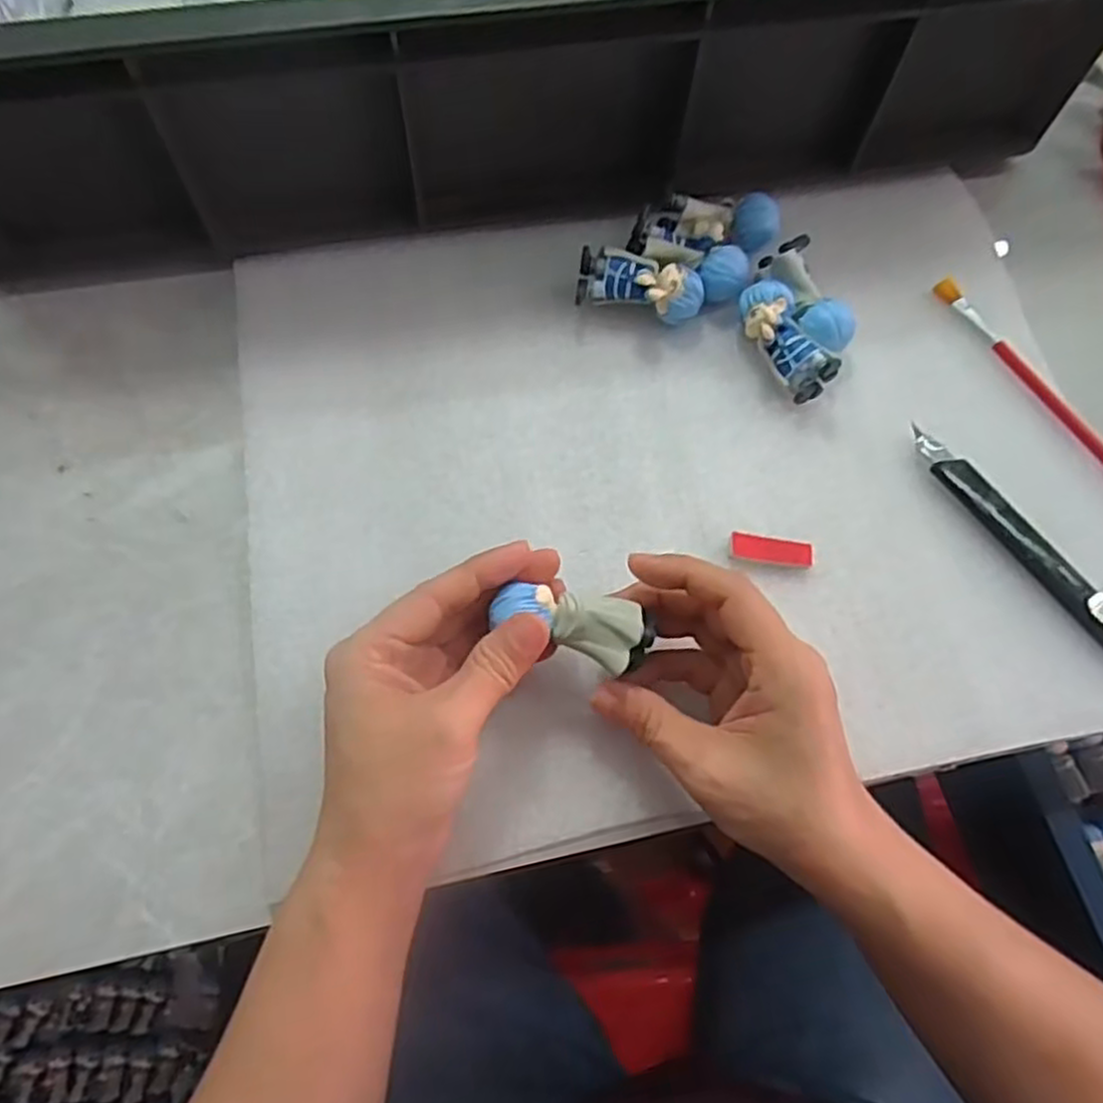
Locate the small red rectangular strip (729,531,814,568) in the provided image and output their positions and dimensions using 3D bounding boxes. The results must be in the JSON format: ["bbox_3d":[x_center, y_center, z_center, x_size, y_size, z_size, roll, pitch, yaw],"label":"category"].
[{"bbox_3d":[0.101,-0.001,0.356,0.038,0.006,0.013,7,67,1],"label":"small red rectangular strip"}]

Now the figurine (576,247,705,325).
[{"bbox_3d":[0.044,-0.131,0.392,0.062,0.031,0.025,12,68,3],"label":"figurine"}]

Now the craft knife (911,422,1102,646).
[{"bbox_3d":[0.219,-0.004,0.356,0.015,0.009,0.136,-34,73,-15],"label":"craft knife"}]

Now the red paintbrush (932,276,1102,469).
[{"bbox_3d":[0.256,-0.075,0.392,0.015,0.012,0.172,-32,72,-14],"label":"red paintbrush"}]

